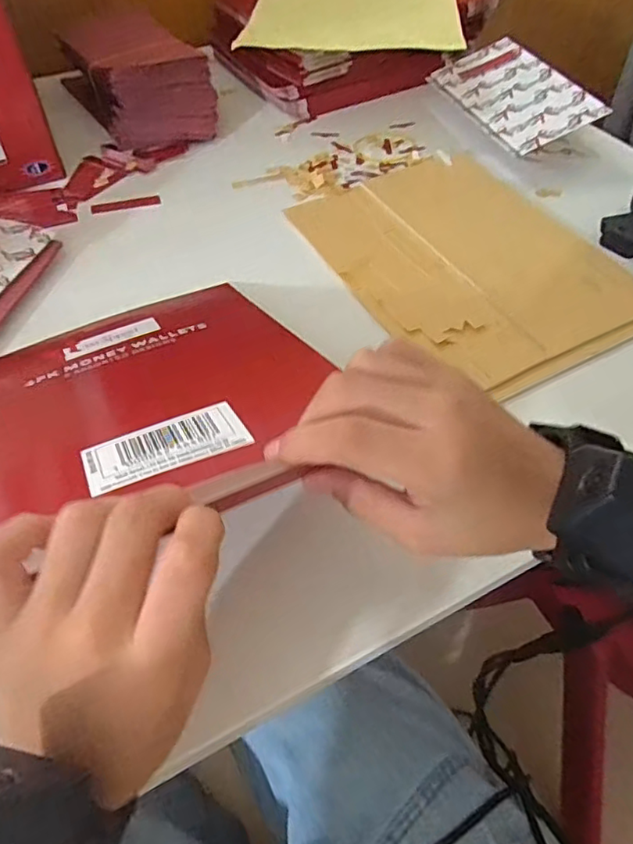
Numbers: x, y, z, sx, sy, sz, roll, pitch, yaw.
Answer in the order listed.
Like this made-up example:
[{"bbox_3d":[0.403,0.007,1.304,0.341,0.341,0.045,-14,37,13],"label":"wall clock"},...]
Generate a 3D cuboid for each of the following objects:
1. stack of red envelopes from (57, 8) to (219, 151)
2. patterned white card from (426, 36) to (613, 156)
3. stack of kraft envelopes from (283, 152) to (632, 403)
[{"bbox_3d":[-0.181,-0.344,0.573,0.115,0.068,0.153,-28,56,-19],"label":"stack of red envelopes"},{"bbox_3d":[0.187,-0.319,0.552,0.090,0.006,0.176,-27,56,0],"label":"patterned white card"},{"bbox_3d":[0.117,-0.132,0.457,0.192,0.019,0.257,-23,54,-17],"label":"stack of kraft envelopes"}]

